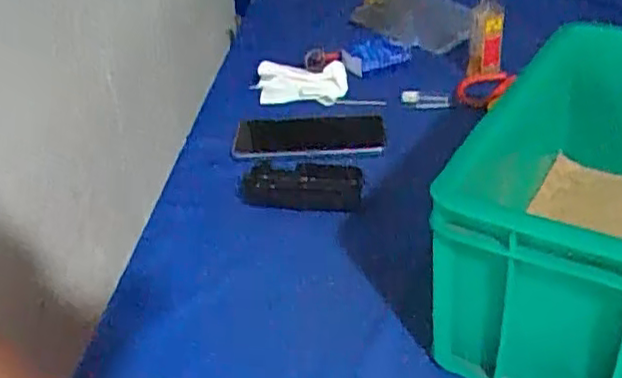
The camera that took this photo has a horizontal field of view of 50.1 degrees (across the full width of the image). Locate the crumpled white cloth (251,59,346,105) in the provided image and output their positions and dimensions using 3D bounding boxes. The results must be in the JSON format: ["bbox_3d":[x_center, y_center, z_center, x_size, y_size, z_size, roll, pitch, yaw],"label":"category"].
[{"bbox_3d":[-0.016,-0.125,0.798,0.118,0.055,0.043,8,35,20],"label":"crumpled white cloth"}]

